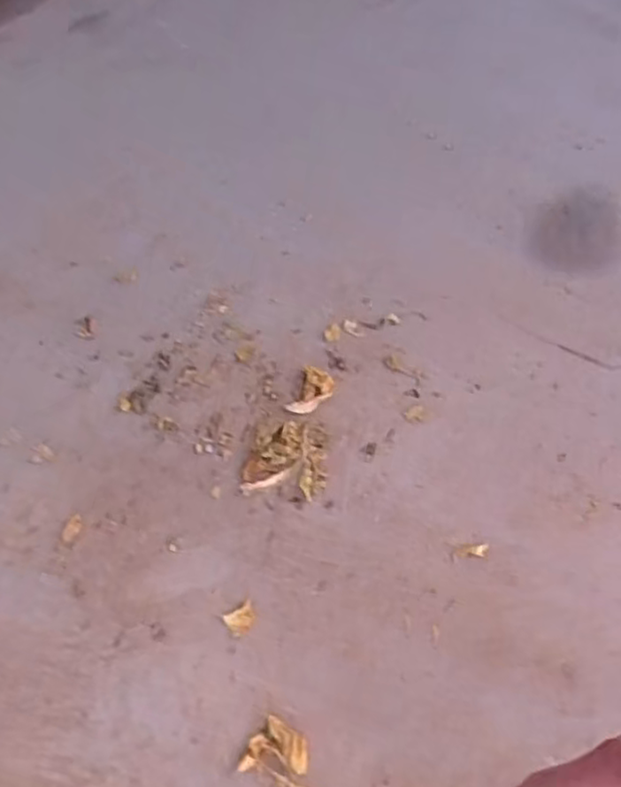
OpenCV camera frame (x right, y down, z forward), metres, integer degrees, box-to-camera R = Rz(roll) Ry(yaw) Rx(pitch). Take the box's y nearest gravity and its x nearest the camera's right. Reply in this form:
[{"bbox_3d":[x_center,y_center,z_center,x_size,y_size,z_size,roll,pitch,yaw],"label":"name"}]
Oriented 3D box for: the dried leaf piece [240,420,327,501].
[{"bbox_3d":[-0.039,0.106,1.195,0.135,0.014,0.143,5,53,7],"label":"dried leaf piece"}]

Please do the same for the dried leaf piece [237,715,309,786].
[{"bbox_3d":[-0.026,0.475,0.908,0.114,0.011,0.077,22,57,19],"label":"dried leaf piece"}]

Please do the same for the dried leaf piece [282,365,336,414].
[{"bbox_3d":[0.004,-0.004,1.282,0.068,0.013,0.111,15,55,15],"label":"dried leaf piece"}]

